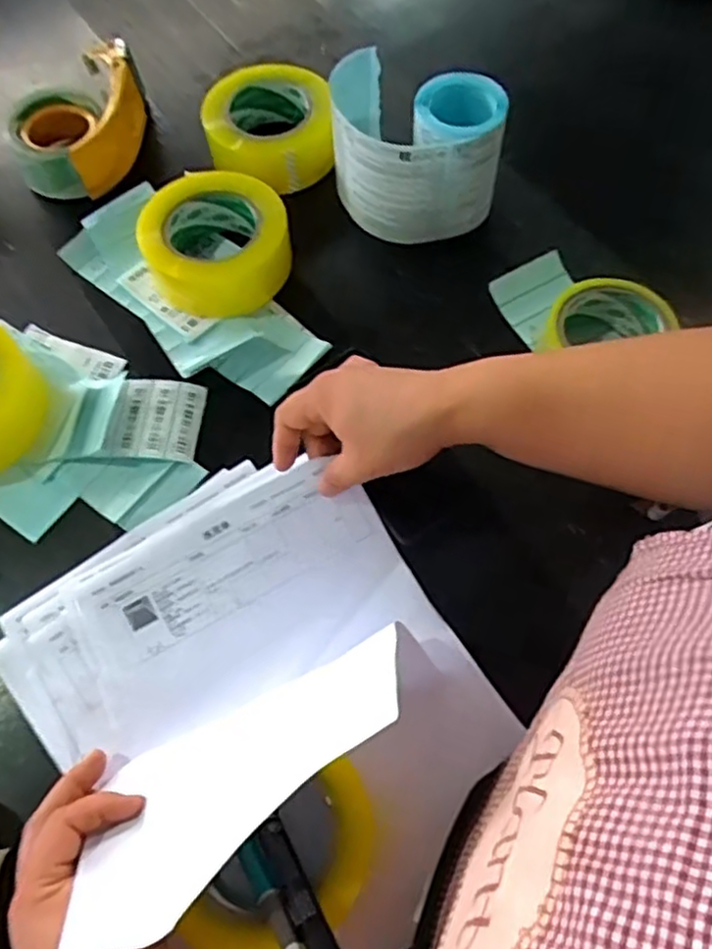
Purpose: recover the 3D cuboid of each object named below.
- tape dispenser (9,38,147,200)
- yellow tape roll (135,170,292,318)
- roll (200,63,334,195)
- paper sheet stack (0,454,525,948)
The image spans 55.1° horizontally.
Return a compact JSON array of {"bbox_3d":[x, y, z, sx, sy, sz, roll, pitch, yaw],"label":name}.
[{"bbox_3d":[-0.266,-0.348,0.672,0.108,0.059,0.156,10,64,7],"label":"tape dispenser"},{"bbox_3d":[-0.122,-0.204,0.599,0.128,0.053,0.111,-21,65,-8],"label":"yellow tape roll"},{"bbox_3d":[-0.085,-0.338,0.662,0.120,0.065,0.131,-1,63,2],"label":"roll"},{"bbox_3d":[-0.061,0.122,0.405,0.258,0.147,0.315,-34,67,-17],"label":"paper sheet stack"}]

